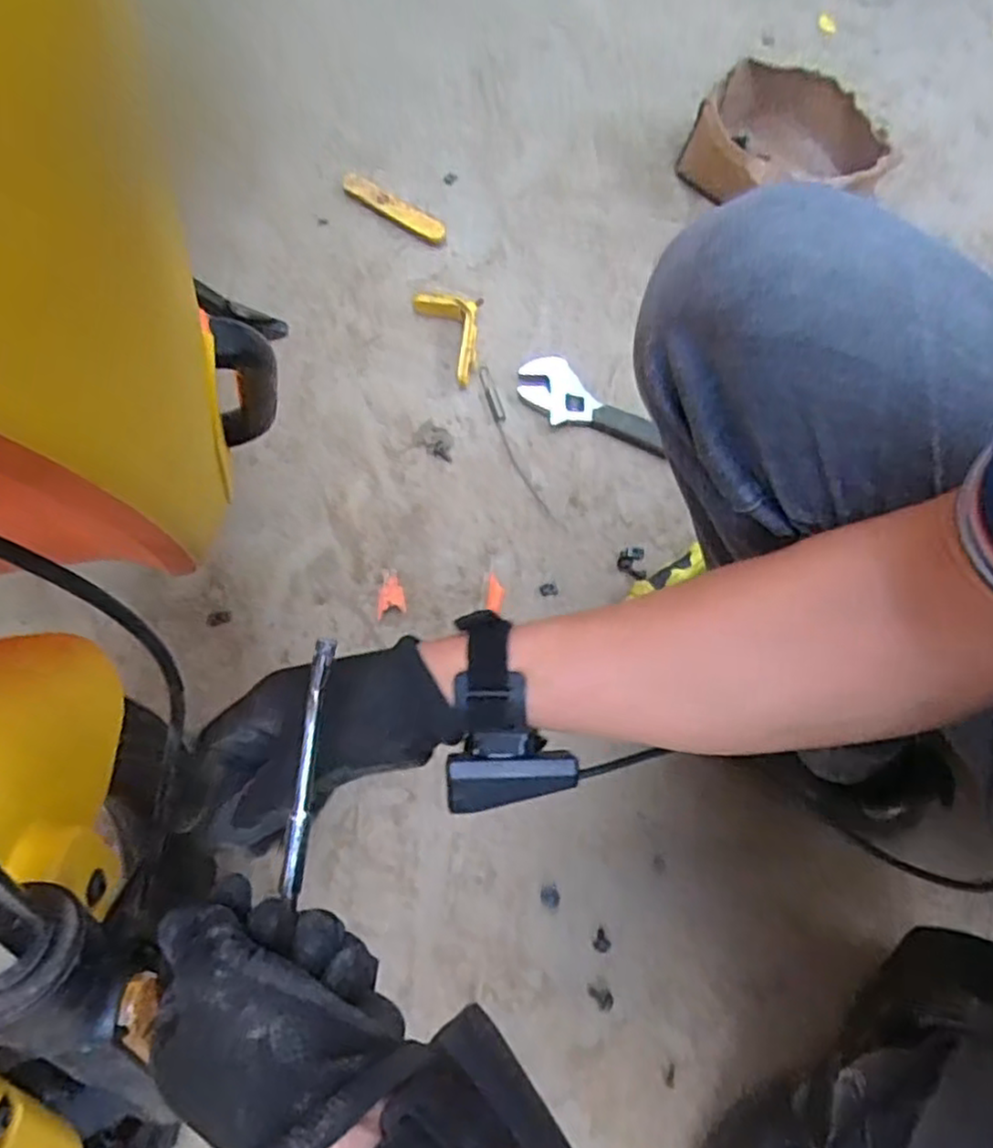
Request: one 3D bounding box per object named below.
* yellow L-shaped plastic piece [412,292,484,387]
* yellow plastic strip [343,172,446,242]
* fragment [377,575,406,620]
[{"bbox_3d":[-0.061,-0.267,0.796,0.079,0.027,0.118,6,68,0],"label":"yellow L-shaped plastic piece"},{"bbox_3d":[-0.129,-0.455,0.881,0.158,0.017,0.024,37,71,12],"label":"yellow plastic strip"},{"bbox_3d":[-0.103,0.021,0.684,0.028,0.005,0.039,-11,69,-7],"label":"fragment"}]

